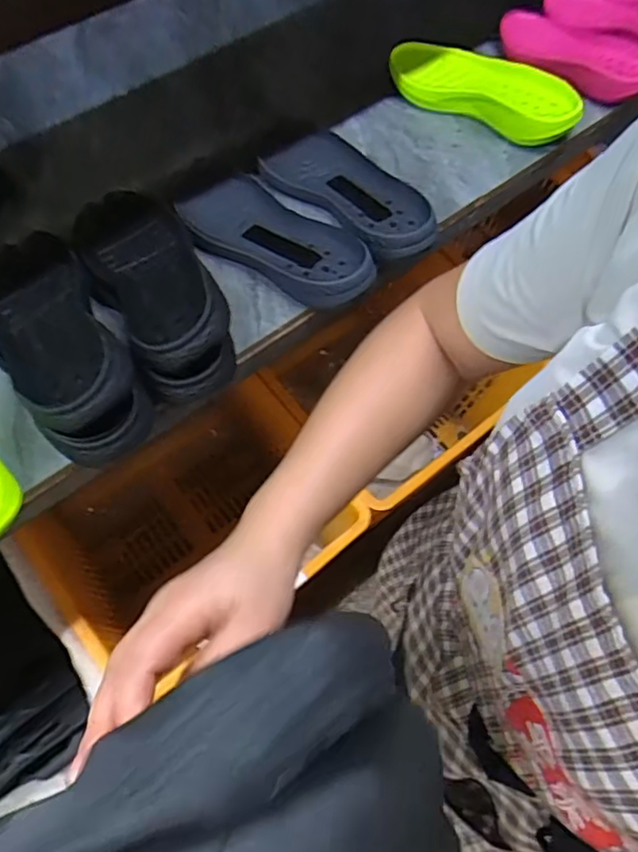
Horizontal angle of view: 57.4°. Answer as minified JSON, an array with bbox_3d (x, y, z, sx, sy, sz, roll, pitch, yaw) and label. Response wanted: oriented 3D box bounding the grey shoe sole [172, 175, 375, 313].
[{"bbox_3d":[-0.050,-0.212,0.653,0.110,0.028,0.262,-40,64,-19],"label":"grey shoe sole"}]

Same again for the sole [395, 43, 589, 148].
[{"bbox_3d":[0.209,-0.437,0.751,0.267,0.048,0.095,33,66,22],"label":"sole"}]

